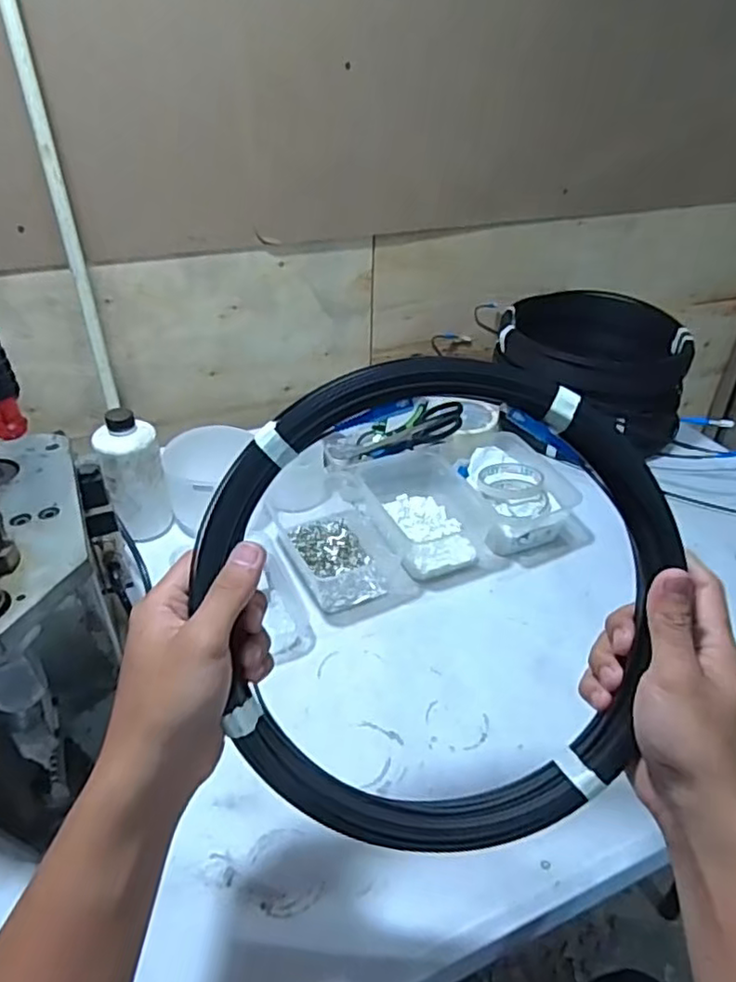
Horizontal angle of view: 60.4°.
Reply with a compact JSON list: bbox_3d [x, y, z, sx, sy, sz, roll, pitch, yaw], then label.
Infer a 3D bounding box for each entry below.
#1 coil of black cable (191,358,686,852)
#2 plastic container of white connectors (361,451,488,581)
[{"bbox_3d":[0.036,0.063,0.358,0.256,0.275,0.022,14,1,-3],"label":"coil of black cable"},{"bbox_3d":[0.072,0.024,0.815,0.130,0.059,0.199,-8,37,-13],"label":"plastic container of white connectors"}]

